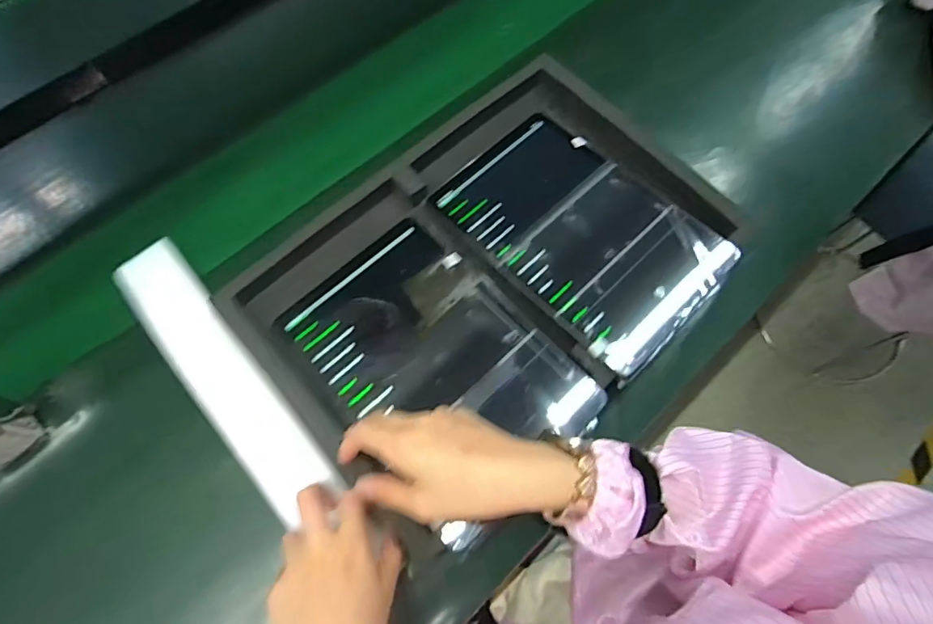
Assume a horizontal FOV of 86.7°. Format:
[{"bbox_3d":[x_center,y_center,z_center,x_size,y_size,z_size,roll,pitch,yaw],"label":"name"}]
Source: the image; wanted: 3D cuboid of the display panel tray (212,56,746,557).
[{"bbox_3d":[0.032,-0.038,0.466,0.420,0.044,0.292,-39,74,-14],"label":"display panel tray"}]

